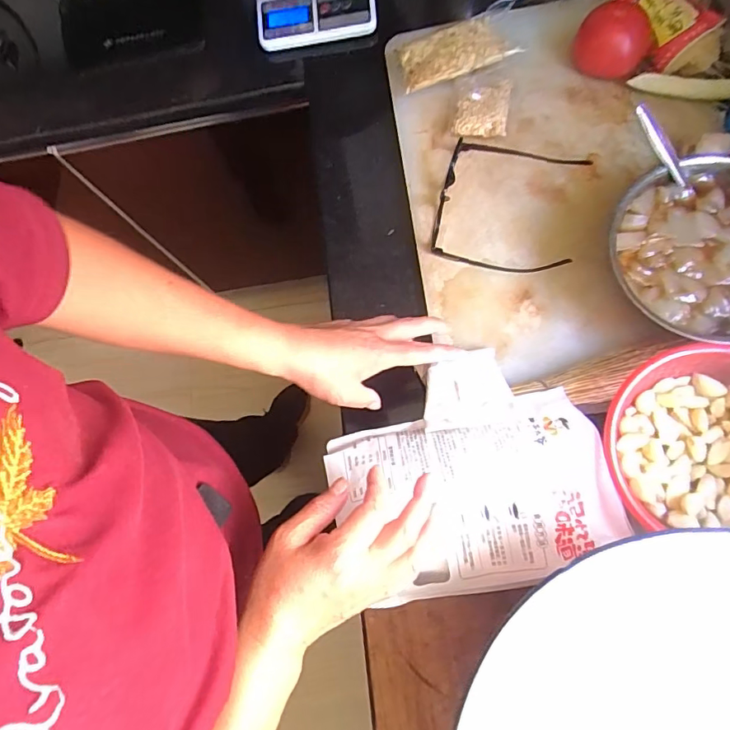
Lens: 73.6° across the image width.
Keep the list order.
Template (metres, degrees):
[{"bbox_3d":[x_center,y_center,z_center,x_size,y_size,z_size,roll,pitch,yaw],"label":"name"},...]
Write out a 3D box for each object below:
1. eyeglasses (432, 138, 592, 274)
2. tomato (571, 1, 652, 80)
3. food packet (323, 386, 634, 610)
[{"bbox_3d":[0.154,-0.175,0.526,0.144,0.039,0.147,17,76,3],"label":"eyeglasses"},{"bbox_3d":[0.271,-0.355,0.534,0.072,0.057,0.058,30,78,6],"label":"tomato"},{"bbox_3d":[0.092,0.111,0.414,0.223,0.042,0.148,-12,76,-4],"label":"food packet"}]

